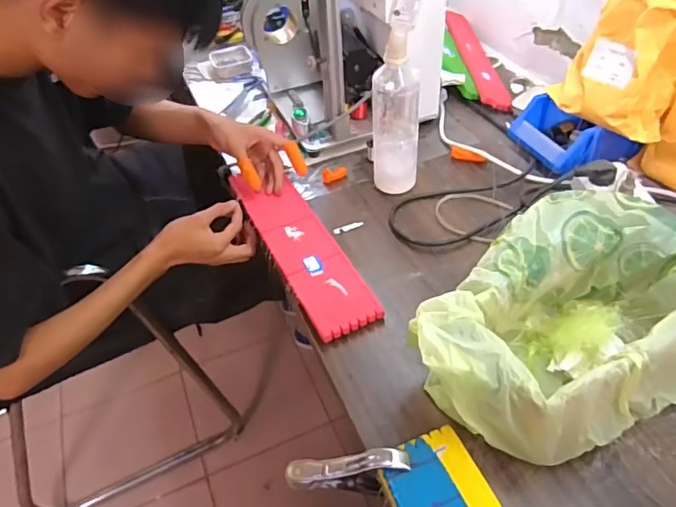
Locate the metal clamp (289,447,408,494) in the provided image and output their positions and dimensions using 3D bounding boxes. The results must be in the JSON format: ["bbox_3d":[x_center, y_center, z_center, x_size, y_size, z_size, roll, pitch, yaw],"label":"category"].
[{"bbox_3d":[0.013,0.205,0.483,0.113,0.042,0.022,-13,43,12],"label":"metal clamp"}]

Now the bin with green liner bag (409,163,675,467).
[{"bbox_3d":[0.221,0.061,0.503,0.304,0.115,0.196,-21,46,-15],"label":"bin with green liner bag"}]

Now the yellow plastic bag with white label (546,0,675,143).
[{"bbox_3d":[0.396,-0.263,0.688,0.085,0.189,0.170,-4,38,-31],"label":"yellow plastic bag with white label"}]

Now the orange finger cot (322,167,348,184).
[{"bbox_3d":[-0.005,-0.120,0.794,0.038,0.016,0.019,-7,44,-1],"label":"orange finger cot"}]

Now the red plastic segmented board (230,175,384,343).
[{"bbox_3d":[-0.051,-0.018,0.688,0.080,0.011,0.320,-21,47,-15],"label":"red plastic segmented board"}]

